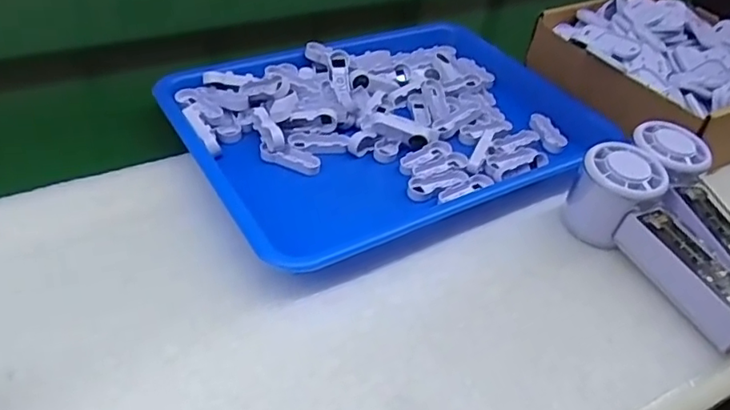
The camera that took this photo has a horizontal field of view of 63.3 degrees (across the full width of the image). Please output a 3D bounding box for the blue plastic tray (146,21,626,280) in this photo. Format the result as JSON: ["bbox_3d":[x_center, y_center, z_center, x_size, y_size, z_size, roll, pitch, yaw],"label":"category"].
[{"bbox_3d":[0.023,-0.067,0.515,0.342,0.047,0.250,-20,48,-28],"label":"blue plastic tray"}]

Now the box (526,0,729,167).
[{"bbox_3d":[0.278,-0.116,0.569,0.230,0.089,0.207,-20,47,-28],"label":"box"}]

